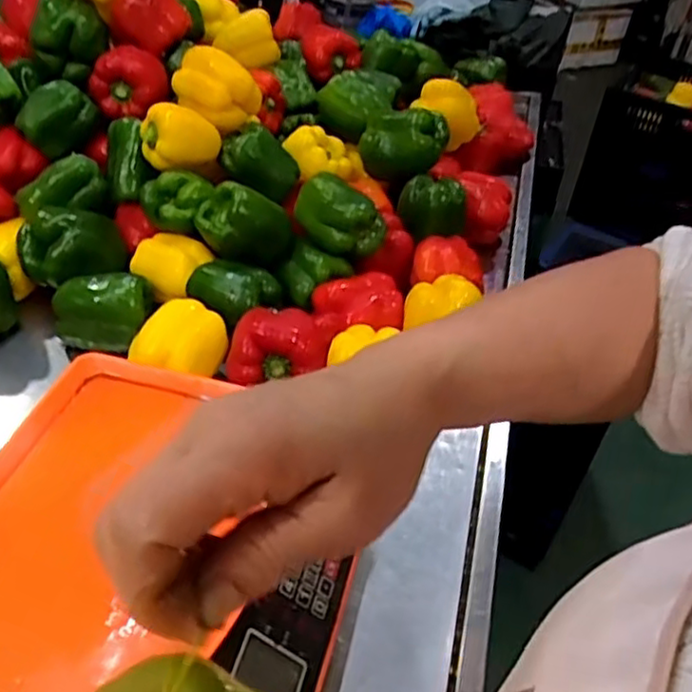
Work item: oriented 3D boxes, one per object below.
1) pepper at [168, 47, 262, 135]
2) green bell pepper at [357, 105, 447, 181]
[{"bbox_3d":[-0.172,-0.332,0.859,0.106,0.073,0.072,30,49,25],"label":"pepper"},{"bbox_3d":[0.077,-0.277,0.919,0.118,0.089,0.071,11,43,8],"label":"green bell pepper"}]

